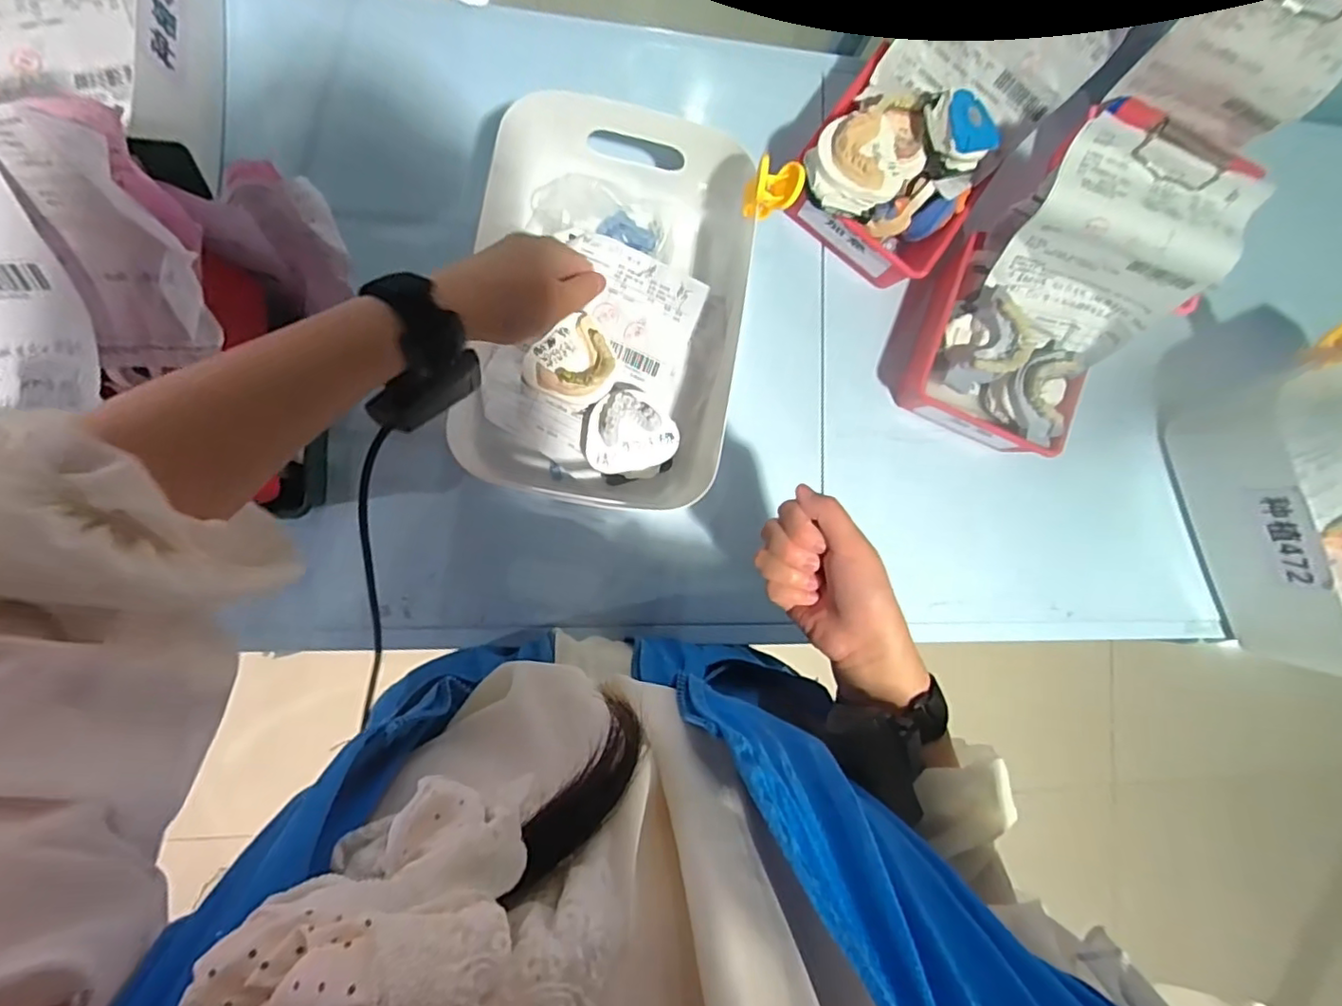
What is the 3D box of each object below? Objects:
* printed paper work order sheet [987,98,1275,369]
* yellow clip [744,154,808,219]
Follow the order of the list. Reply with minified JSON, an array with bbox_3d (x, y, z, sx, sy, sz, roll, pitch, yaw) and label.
[{"bbox_3d":[0.368,-0.209,0.500,0.158,0.192,0.047,13,51,6],"label":"printed paper work order sheet"},{"bbox_3d":[0.076,-0.235,0.451,0.038,0.052,0.027,-7,88,-9],"label":"yellow clip"}]

